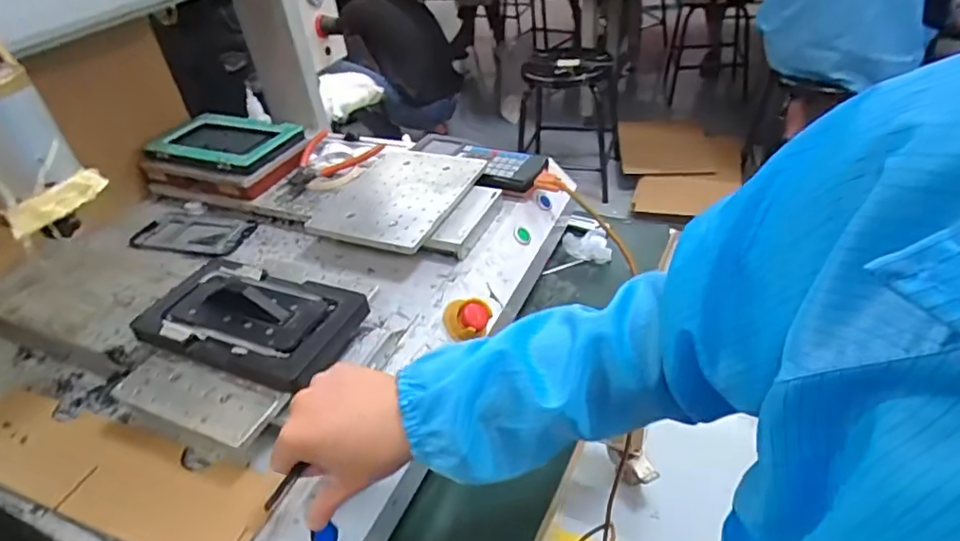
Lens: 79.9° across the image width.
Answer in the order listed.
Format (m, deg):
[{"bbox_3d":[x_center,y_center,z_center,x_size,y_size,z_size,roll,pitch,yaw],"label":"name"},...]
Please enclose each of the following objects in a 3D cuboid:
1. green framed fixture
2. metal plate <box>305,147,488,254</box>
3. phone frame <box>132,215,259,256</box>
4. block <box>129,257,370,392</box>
[{"bbox_3d":[-0.370,-0.163,0.847,0.236,0.069,0.150,14,42,26],"label":"green framed fixture"},{"bbox_3d":[-0.110,-0.099,0.721,0.195,0.013,0.197,11,43,28],"label":"metal plate"},{"bbox_3d":[-0.376,-0.050,0.753,0.157,0.005,0.087,6,39,18],"label":"phone frame"},{"bbox_3d":[-0.207,0.040,0.524,0.209,0.024,0.109,11,41,23],"label":"block"}]

